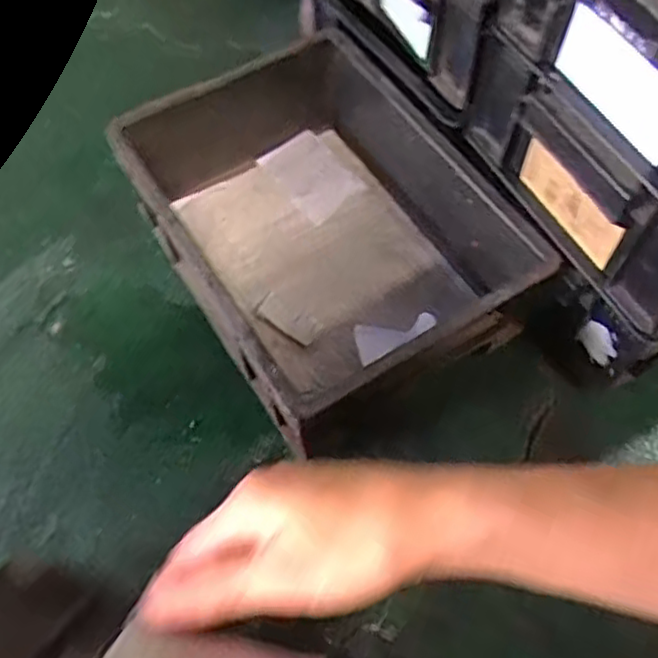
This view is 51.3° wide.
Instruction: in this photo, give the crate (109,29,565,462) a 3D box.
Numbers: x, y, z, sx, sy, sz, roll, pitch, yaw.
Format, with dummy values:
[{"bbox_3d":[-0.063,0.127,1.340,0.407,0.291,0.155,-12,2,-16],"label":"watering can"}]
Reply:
[{"bbox_3d":[-0.014,-0.100,0.625,0.251,0.111,0.370,-30,64,-14],"label":"crate"}]

